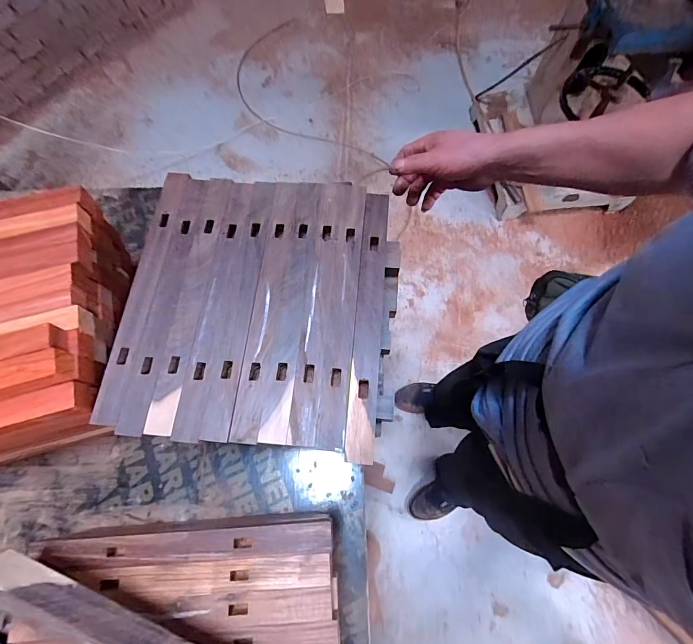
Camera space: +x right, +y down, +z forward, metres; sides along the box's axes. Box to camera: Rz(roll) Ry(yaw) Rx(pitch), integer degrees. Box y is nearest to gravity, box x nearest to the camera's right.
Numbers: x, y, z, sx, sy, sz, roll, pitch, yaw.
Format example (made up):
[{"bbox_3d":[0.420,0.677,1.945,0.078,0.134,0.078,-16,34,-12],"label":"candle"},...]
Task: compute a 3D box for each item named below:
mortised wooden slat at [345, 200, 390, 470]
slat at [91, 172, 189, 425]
[{"bbox_3d":[0.027,-0.011,0.439,0.030,0.012,0.322,5,70,1],"label":"mortised wooden slat"},{"bbox_3d":[-0.243,-0.044,0.460,0.035,0.016,0.322,6,70,1],"label":"slat"}]

